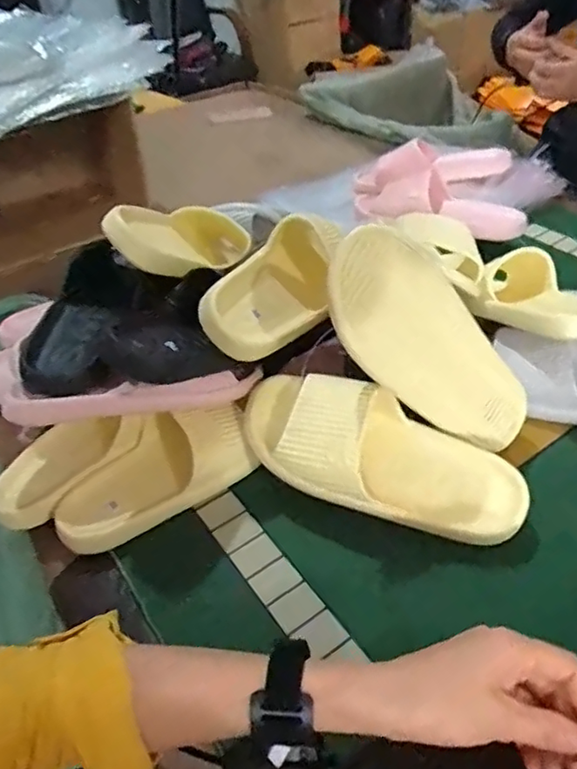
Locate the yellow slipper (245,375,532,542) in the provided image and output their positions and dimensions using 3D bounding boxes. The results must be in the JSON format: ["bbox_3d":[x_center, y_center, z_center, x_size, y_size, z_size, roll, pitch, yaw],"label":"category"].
[{"bbox_3d":[0.081,0.065,0.546,0.267,0.075,0.106,19,69,17],"label":"yellow slipper"}]

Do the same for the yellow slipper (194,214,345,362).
[{"bbox_3d":[0.000,-0.106,0.626,0.101,0.061,0.238,45,51,-7],"label":"yellow slipper"}]

